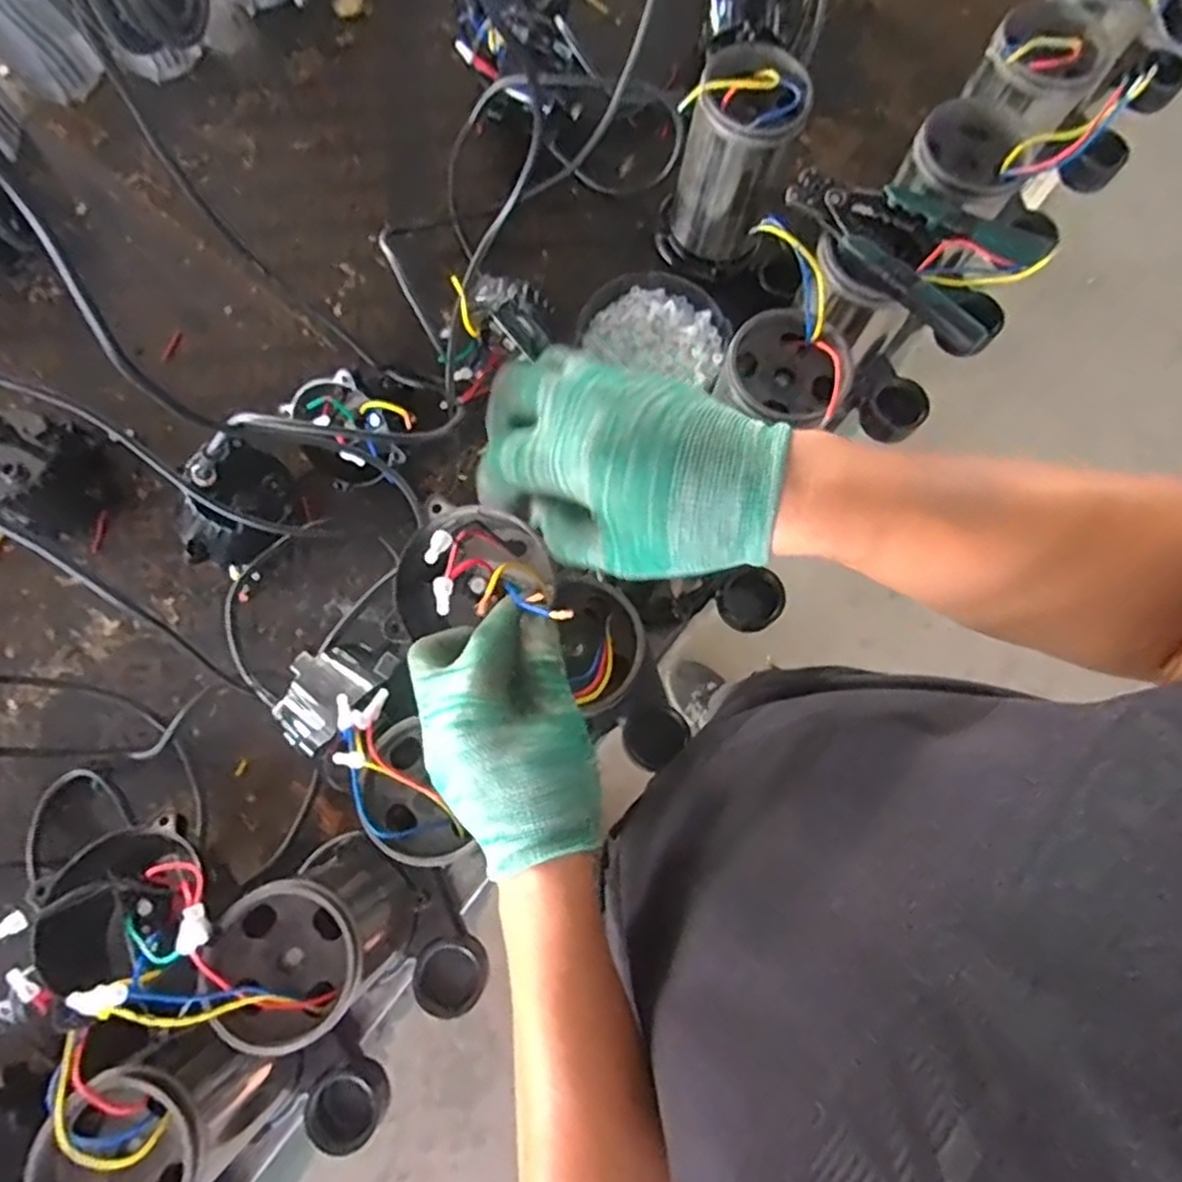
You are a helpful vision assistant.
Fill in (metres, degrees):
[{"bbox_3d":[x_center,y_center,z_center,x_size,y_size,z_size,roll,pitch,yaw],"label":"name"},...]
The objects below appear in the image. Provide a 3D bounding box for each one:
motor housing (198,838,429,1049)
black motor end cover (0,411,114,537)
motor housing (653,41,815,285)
[{"bbox_3d":[-0.183,0.236,0.487,0.093,0.159,0.089,0,77,-2],"label":"motor housing"},{"bbox_3d":[-0.488,-0.107,0.627,0.083,0.075,0.088,-18,78,-5],"label":"black motor end cover"},{"bbox_3d":[0.125,-0.384,0.647,0.096,0.165,0.099,23,78,4],"label":"motor housing"}]

